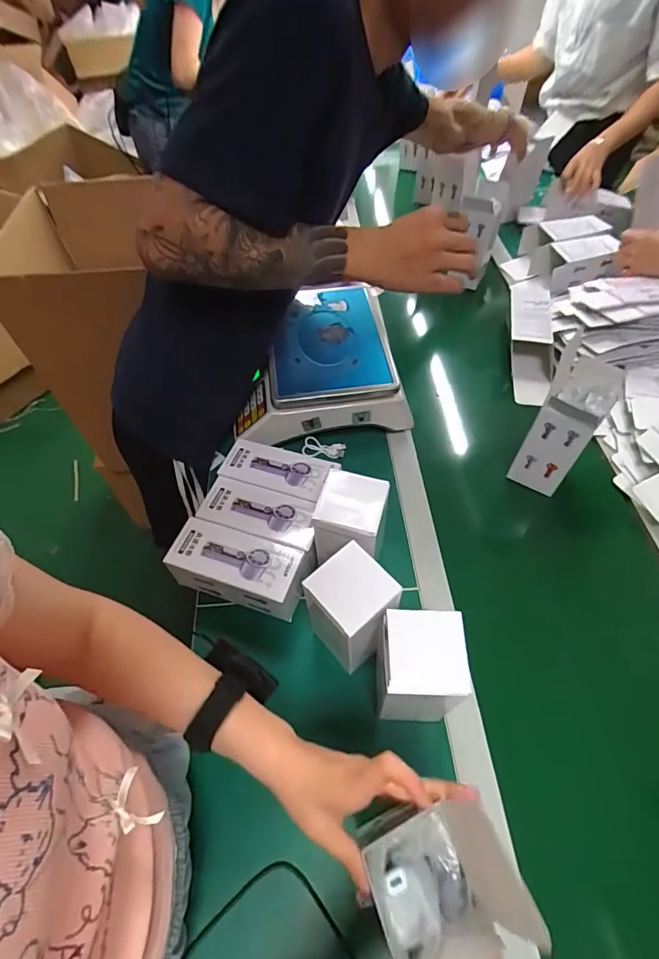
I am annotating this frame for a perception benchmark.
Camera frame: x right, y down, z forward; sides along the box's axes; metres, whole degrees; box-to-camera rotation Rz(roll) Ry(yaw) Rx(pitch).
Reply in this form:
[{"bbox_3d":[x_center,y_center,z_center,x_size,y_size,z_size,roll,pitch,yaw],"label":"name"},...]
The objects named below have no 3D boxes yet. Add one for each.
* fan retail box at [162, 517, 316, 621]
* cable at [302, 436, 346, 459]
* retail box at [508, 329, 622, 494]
[{"bbox_3d":[-0.115,0.117,0.578,0.171,0.063,0.074,15,55,10],"label":"fan retail box"},{"bbox_3d":[-0.009,-0.053,0.731,0.069,0.027,0.022,2,54,0],"label":"cable"},{"bbox_3d":[0.332,-0.073,0.639,0.074,0.189,0.099,29,58,19],"label":"retail box"}]

